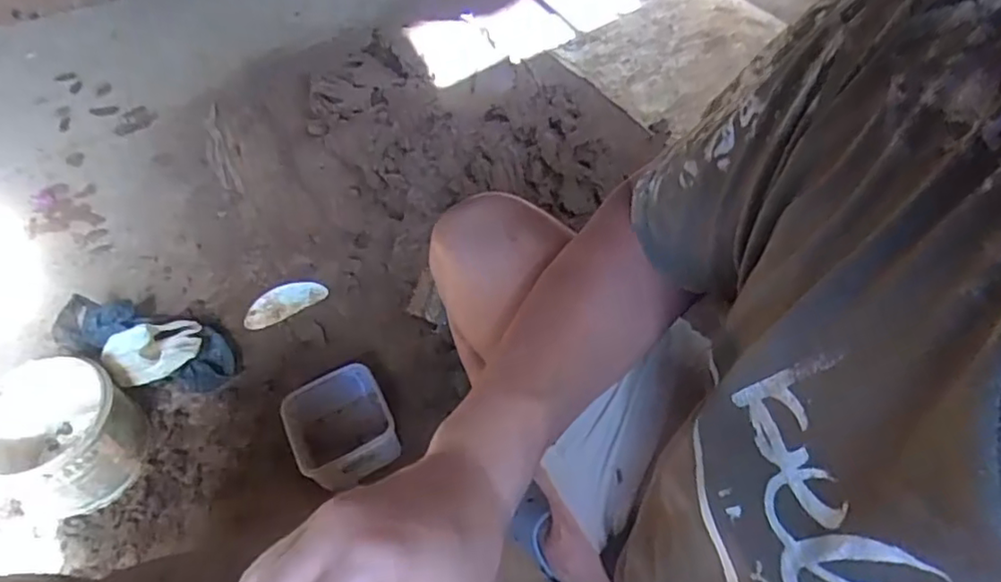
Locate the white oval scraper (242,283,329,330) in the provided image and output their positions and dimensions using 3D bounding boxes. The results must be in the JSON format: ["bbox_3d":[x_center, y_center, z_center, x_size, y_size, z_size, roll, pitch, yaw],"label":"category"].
[{"bbox_3d":[-0.369,0.019,1.070,0.140,0.019,0.067,-24,56,-16],"label":"white oval scraper"}]

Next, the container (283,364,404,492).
[{"bbox_3d":[-0.224,0.191,0.879,0.137,0.079,0.138,-23,56,-16],"label":"container"}]

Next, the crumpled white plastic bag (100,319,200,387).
[{"bbox_3d":[-0.511,0.086,0.909,0.135,0.081,0.080,-20,55,-11],"label":"crumpled white plastic bag"}]

